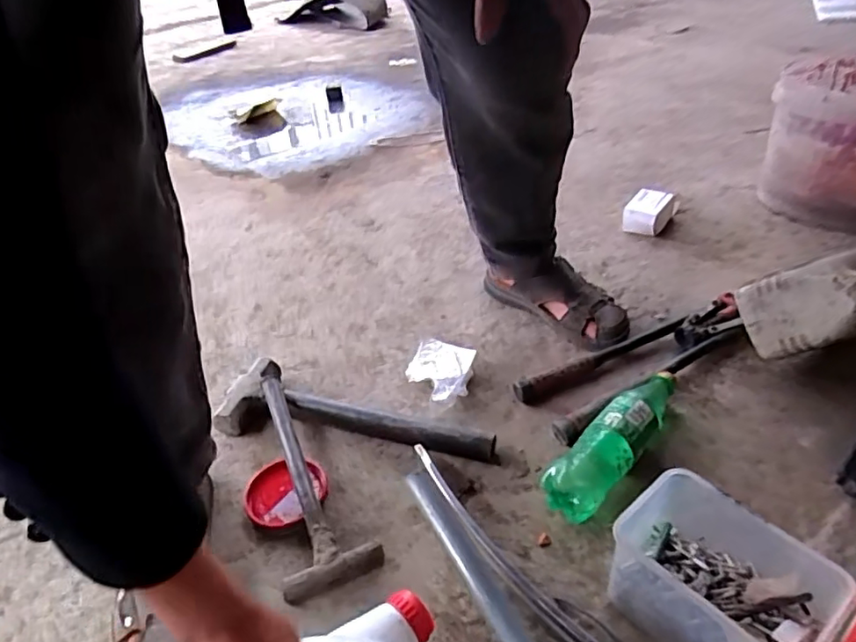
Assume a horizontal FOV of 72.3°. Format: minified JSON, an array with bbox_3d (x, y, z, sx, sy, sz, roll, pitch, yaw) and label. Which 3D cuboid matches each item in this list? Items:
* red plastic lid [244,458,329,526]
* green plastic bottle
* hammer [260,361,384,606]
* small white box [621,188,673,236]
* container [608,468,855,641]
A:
[{"bbox_3d":[-0.164,0.192,0.678,0.089,0.016,0.083,-5,36,4],"label":"red plastic lid"},{"bbox_3d":[0.220,0.131,0.669,0.056,0.060,0.234,25,47,37],"label":"green plastic bottle"},{"bbox_3d":[-0.167,0.159,0.697,0.100,0.057,0.335,-21,38,-18],"label":"hammer"},{"bbox_3d":[0.411,-0.202,1.097,0.073,0.047,0.101,20,44,32],"label":"small white box"},{"bbox_3d":[0.246,0.226,0.497,0.121,0.109,0.154,-23,39,-20],"label":"container"}]

